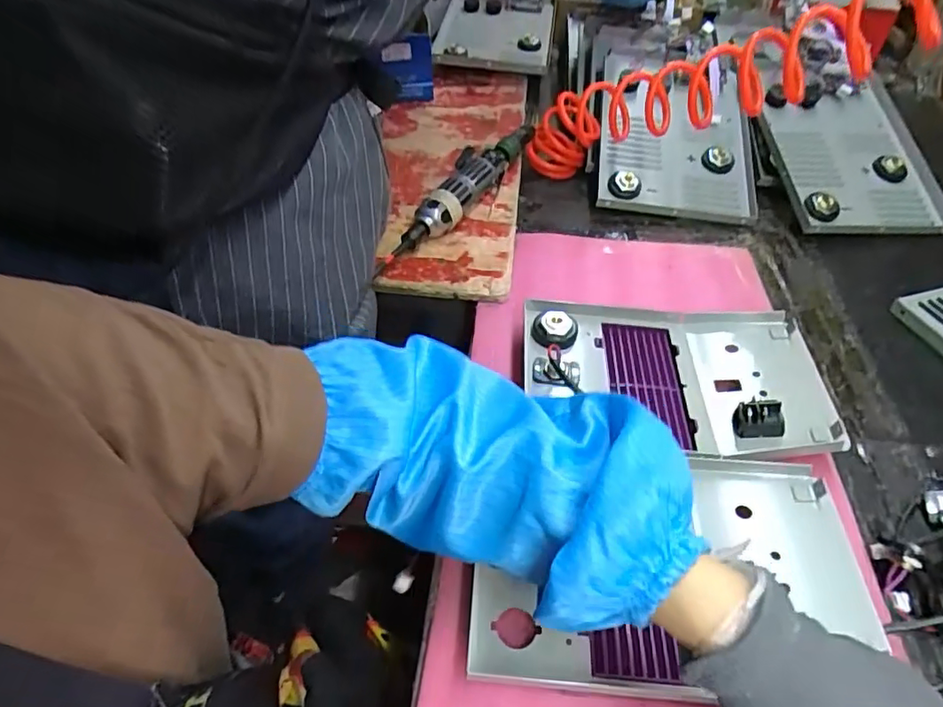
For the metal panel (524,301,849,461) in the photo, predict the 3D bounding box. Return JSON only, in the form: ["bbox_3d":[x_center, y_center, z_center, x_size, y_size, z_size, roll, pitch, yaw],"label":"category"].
[{"bbox_3d":[0.157,0.022,0.453,0.229,0.045,0.156,4,46,3],"label":"metal panel"}]

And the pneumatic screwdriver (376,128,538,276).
[{"bbox_3d":[-0.007,-0.182,0.622,0.057,0.043,0.306,18,50,16],"label":"pneumatic screwdriver"}]

